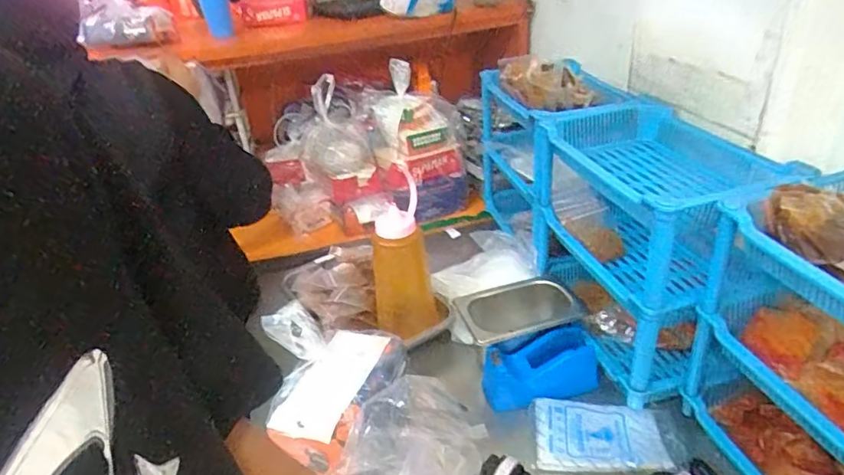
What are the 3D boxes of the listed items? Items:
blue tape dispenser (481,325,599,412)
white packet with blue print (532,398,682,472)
[{"bbox_3d":[0.161,0.182,0.746,0.156,0.061,0.067,-11,31,-10],"label":"blue tape dispenser"},{"bbox_3d":[0.231,0.253,0.681,0.174,0.016,0.100,0,31,10],"label":"white packet with blue print"}]

